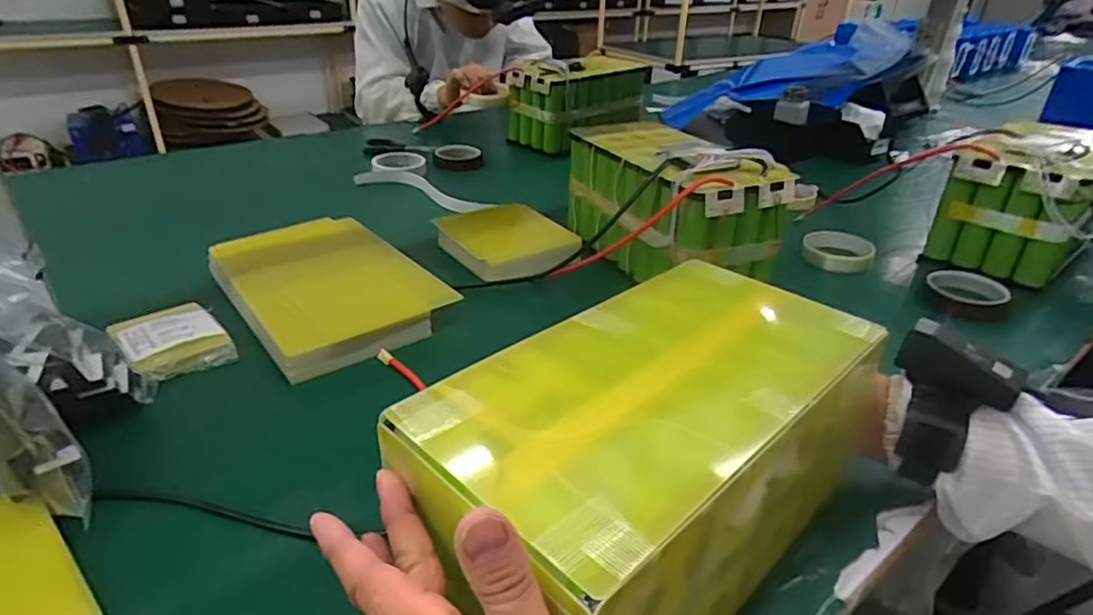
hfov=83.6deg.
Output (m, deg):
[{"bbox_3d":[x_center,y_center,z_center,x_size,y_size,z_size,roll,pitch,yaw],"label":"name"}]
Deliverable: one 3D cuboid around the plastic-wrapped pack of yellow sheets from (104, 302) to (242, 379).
[{"bbox_3d":[-0.354,0.033,0.582,0.082,0.025,0.100,-24,40,-37],"label":"plastic-wrapped pack of yellow sheets"}]

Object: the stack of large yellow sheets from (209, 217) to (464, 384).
[{"bbox_3d":[-0.242,-0.030,0.670,0.187,0.045,0.272,-23,39,-36],"label":"stack of large yellow sheets"}]

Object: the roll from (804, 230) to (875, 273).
[{"bbox_3d":[0.386,-0.076,0.811,0.086,0.026,0.084,13,32,17],"label":"roll"}]

